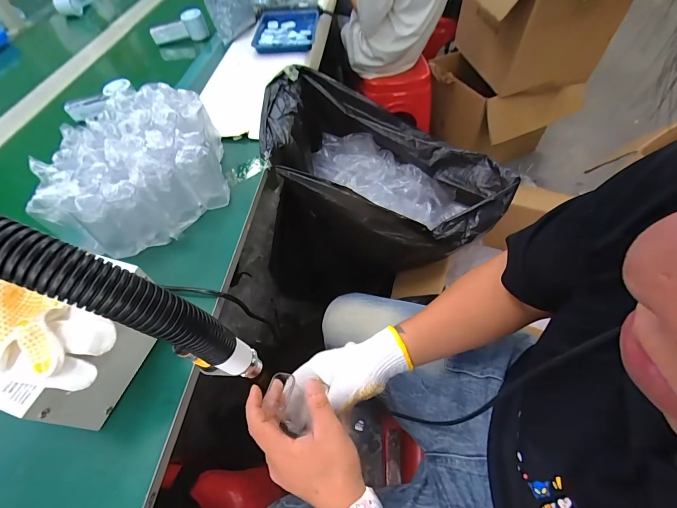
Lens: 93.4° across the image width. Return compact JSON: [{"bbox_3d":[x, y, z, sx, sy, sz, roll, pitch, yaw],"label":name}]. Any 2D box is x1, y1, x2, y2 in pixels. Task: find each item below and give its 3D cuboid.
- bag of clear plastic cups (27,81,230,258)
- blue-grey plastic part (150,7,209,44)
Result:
[{"bbox_3d":[-0.321,-0.150,0.535,0.233,0.120,0.292,-14,56,-7],"label":"bag of clear plastic cups"},{"bbox_3d":[-0.477,-0.674,0.950,0.159,0.069,0.054,-16,56,-8],"label":"blue-grey plastic part"}]

